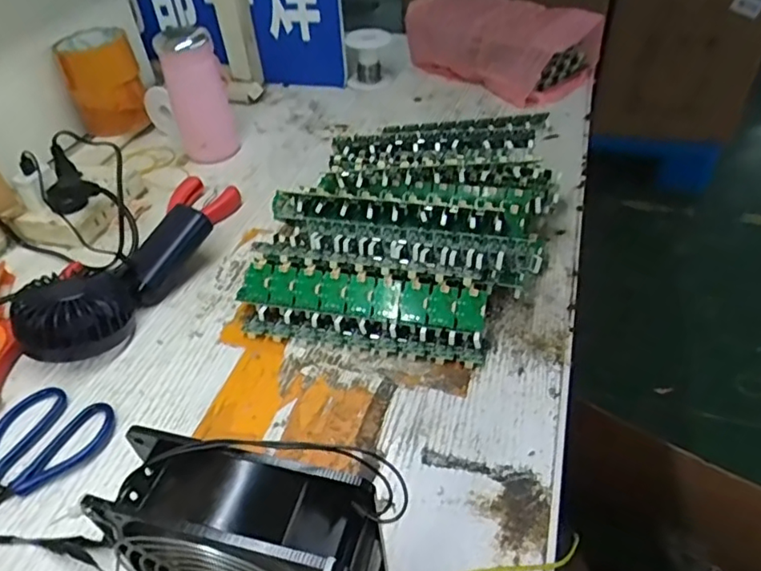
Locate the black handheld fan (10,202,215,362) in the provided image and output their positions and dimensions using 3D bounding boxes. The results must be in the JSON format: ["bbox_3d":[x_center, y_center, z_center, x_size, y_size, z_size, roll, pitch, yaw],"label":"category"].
[{"bbox_3d":[-0.226,-0.002,0.507,0.078,0.053,0.179,23,49,26],"label":"black handheld fan"}]

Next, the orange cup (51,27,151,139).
[{"bbox_3d":[-0.345,-0.257,0.732,0.085,0.103,0.079,-21,46,-17],"label":"orange cup"}]

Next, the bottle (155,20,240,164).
[{"bbox_3d":[-0.215,-0.225,0.685,0.066,0.134,0.077,-17,45,-14],"label":"bottle"}]

